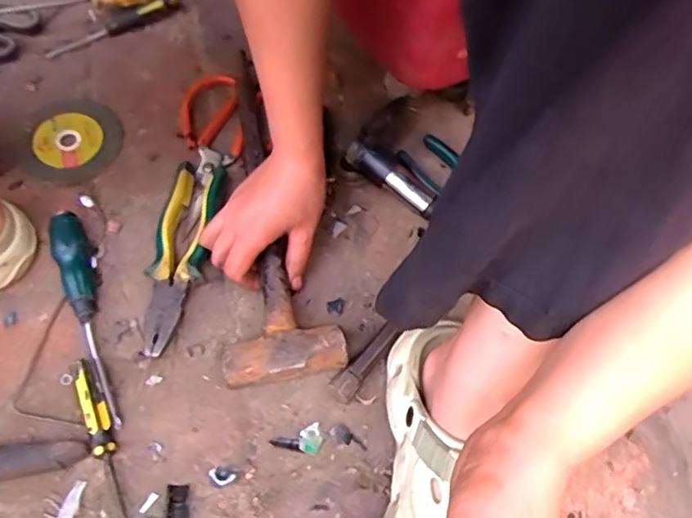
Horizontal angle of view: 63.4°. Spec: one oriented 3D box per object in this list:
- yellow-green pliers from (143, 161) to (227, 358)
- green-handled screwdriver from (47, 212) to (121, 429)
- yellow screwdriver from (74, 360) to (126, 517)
[{"bbox_3d":[-0.151,-0.007,0.503,0.046,0.016,0.188,8,63,0],"label":"yellow-green pliers"},{"bbox_3d":[-0.226,0.049,0.487,0.026,0.034,0.196,-18,76,-9],"label":"green-handled screwdriver"},{"bbox_3d":[-0.189,0.157,0.443,0.018,0.016,0.158,-18,79,-9],"label":"yellow screwdriver"}]

